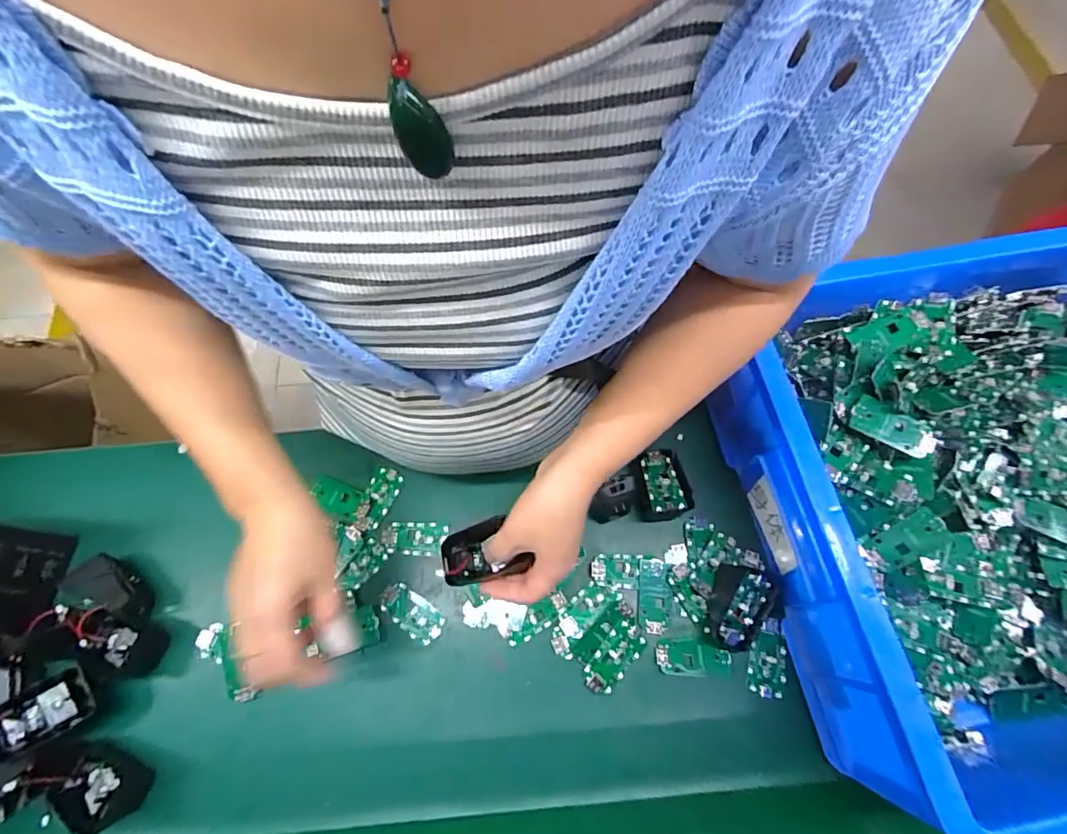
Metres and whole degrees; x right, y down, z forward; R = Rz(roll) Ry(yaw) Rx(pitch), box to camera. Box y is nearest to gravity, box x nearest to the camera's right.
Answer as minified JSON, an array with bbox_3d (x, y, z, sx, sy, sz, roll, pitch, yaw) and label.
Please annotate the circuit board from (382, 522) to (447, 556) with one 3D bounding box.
[{"bbox_3d":[-0.116,0.119,0.468,0.063,0.004,0.032,-1,68,0],"label":"circuit board"}]

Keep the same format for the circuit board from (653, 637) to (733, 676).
[{"bbox_3d":[0.142,0.212,0.422,0.065,0.008,0.029,2,68,1],"label":"circuit board"}]

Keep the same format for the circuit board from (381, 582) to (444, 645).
[{"bbox_3d":[-0.111,0.181,0.444,0.060,0.006,0.031,32,72,12],"label":"circuit board"}]

